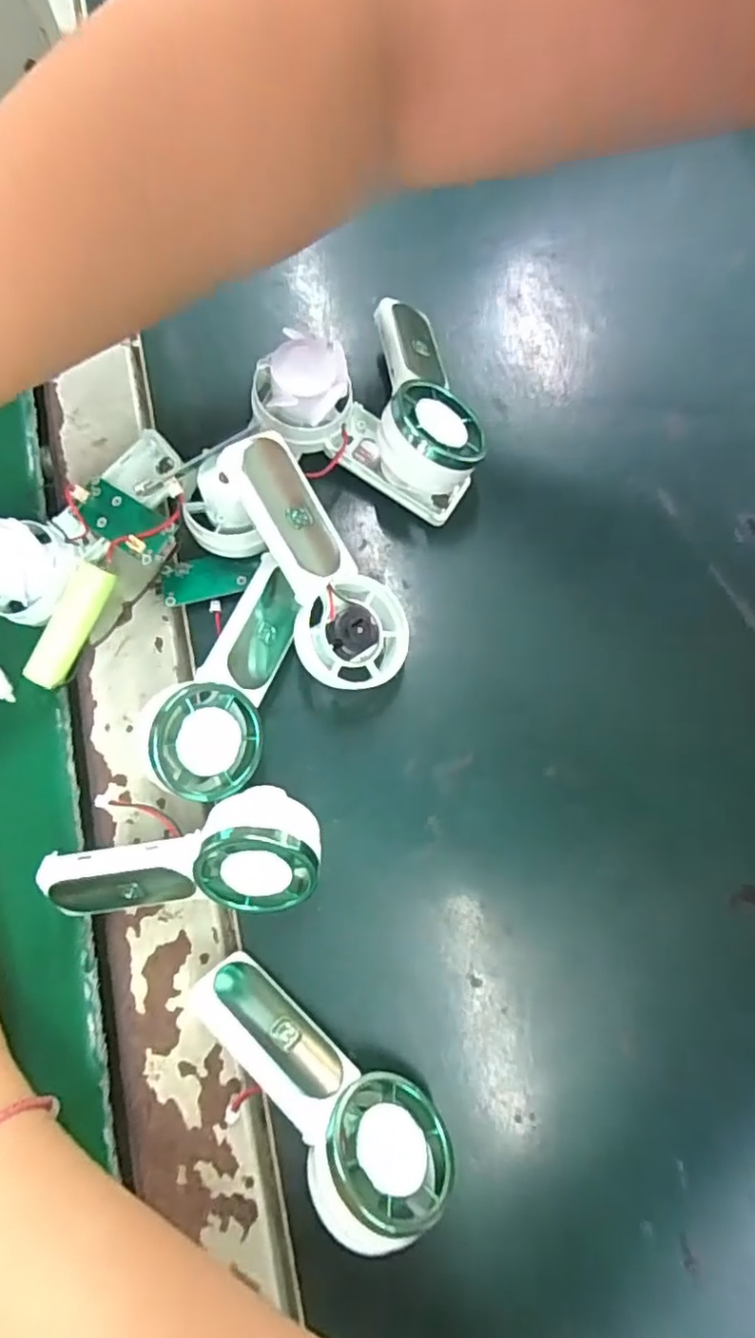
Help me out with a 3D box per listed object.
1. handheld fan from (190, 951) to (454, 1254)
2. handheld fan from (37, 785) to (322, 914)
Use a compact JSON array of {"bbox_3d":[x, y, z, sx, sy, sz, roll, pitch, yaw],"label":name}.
[{"bbox_3d":[-0.018,0.124,0.195,0.038,0.040,0.087,-39,79,-10],"label":"handheld fan"},{"bbox_3d":[-0.065,0.064,0.210,0.090,0.040,0.038,-10,76,-3],"label":"handheld fan"}]

